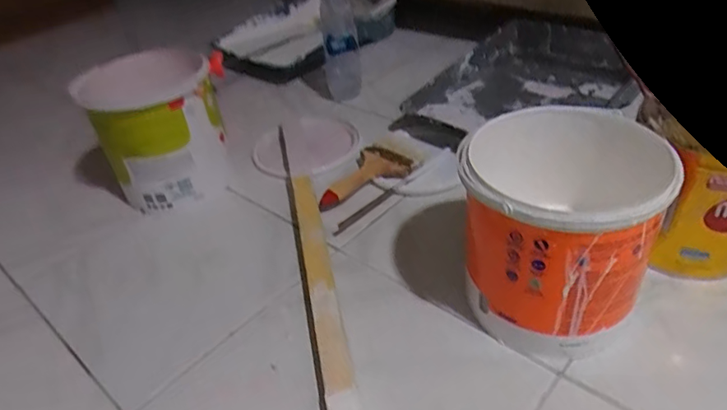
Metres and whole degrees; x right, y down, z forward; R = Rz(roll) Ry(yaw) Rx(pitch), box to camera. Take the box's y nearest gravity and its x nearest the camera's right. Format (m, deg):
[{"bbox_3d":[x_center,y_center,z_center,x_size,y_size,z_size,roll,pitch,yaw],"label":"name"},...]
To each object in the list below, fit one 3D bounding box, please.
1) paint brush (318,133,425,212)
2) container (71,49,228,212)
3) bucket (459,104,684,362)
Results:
[{"bbox_3d":[0.020,-0.056,0.797,0.086,0.031,0.213,20,45,32],"label":"paint brush"},{"bbox_3d":[-0.300,-0.111,0.788,0.177,0.179,0.163,-20,39,-16],"label":"container"},{"bbox_3d":[0.189,0.029,0.536,0.165,0.185,0.169,-5,37,4],"label":"bucket"}]

